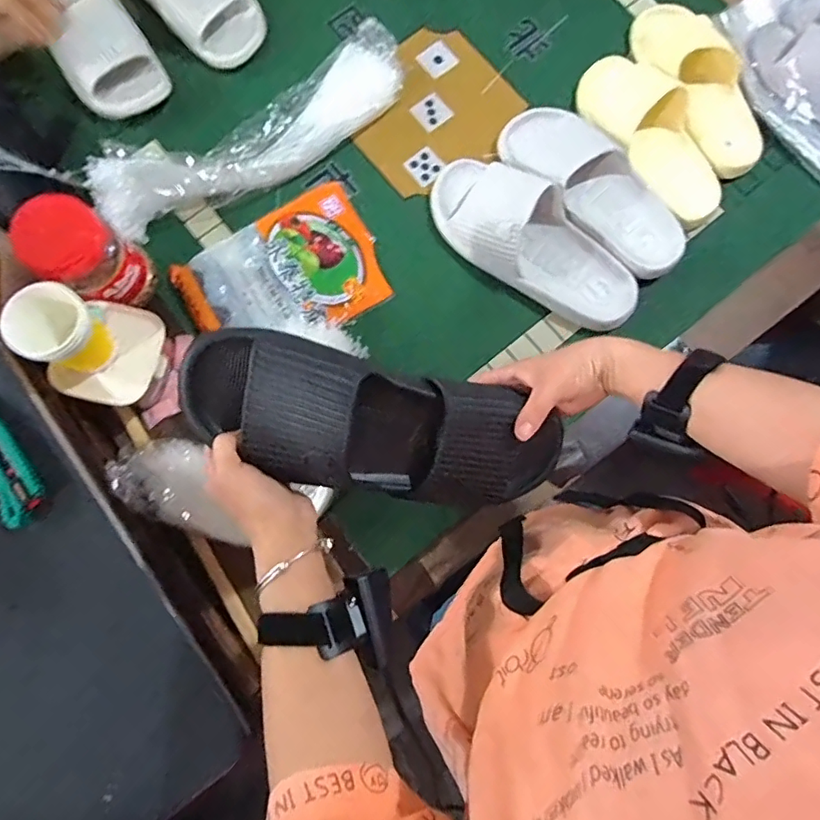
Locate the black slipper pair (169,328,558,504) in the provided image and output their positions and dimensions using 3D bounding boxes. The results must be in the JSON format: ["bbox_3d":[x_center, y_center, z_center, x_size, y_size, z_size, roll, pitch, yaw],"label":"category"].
[{"bbox_3d":[-0.014,0.017,0.426,0.296,0.087,0.103,14,79,-21],"label":"black slipper pair"}]

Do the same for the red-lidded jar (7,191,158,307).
[{"bbox_3d":[-0.361,-0.171,0.615,0.093,0.121,0.090,0,80,-1],"label":"red-lidded jar"}]

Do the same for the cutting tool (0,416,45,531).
[{"bbox_3d":[-0.407,0.040,0.533,0.037,0.022,0.155,-32,82,-7],"label":"cutting tool"}]

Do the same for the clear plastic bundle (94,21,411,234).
[{"bbox_3d":[-0.197,-0.348,0.688,0.417,0.050,0.116,-31,82,-7],"label":"clear plastic bundle"}]

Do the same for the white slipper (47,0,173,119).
[{"bbox_3d":[-0.423,-0.496,0.716,0.113,0.065,0.222,-35,82,-7],"label":"white slipper"}]

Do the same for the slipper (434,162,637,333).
[{"bbox_3d":[0.149,-0.208,0.673,0.287,0.068,0.107,37,81,5],"label":"slipper"}]

